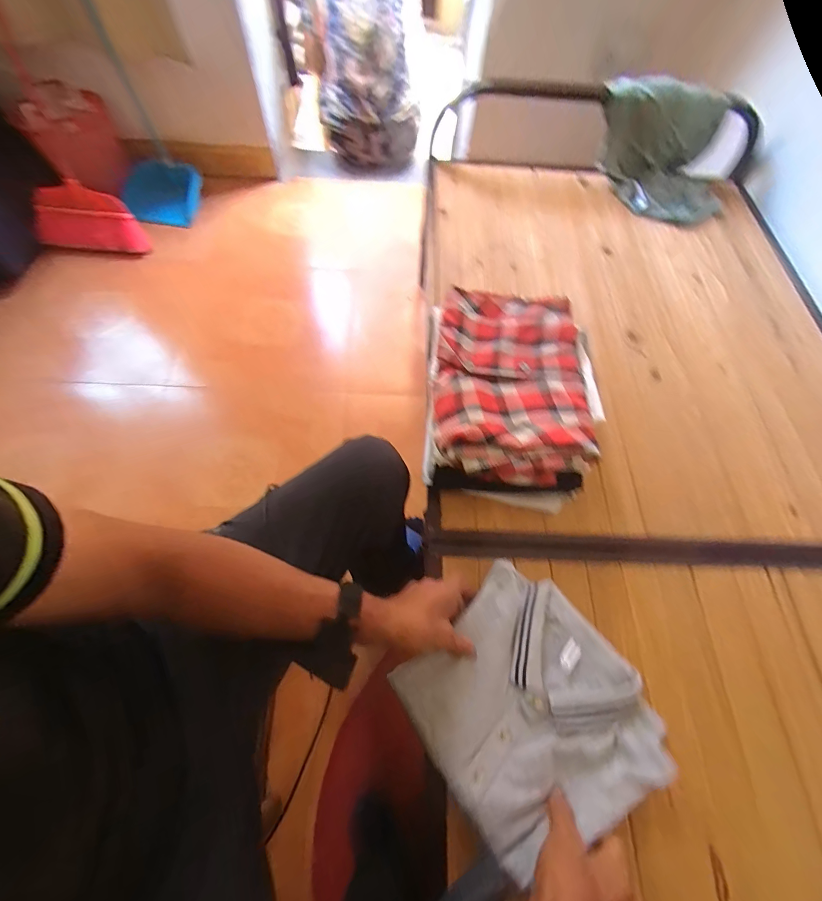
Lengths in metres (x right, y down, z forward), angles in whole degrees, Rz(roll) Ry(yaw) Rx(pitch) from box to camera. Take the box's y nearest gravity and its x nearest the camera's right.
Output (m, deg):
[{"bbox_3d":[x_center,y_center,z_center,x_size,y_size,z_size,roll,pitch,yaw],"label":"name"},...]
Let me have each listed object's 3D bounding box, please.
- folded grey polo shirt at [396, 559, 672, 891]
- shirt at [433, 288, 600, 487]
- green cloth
[{"bbox_3d":[0.136,0.286,0.429,0.229,0.034,0.252,-34,70,-17],"label":"folded grey polo shirt"},{"bbox_3d":[0.142,-0.106,0.548,0.207,0.035,0.304,4,64,0],"label":"shirt"},{"bbox_3d":[0.589,-0.666,0.847,0.242,0.152,0.282,-17,66,-12],"label":"green cloth"}]

